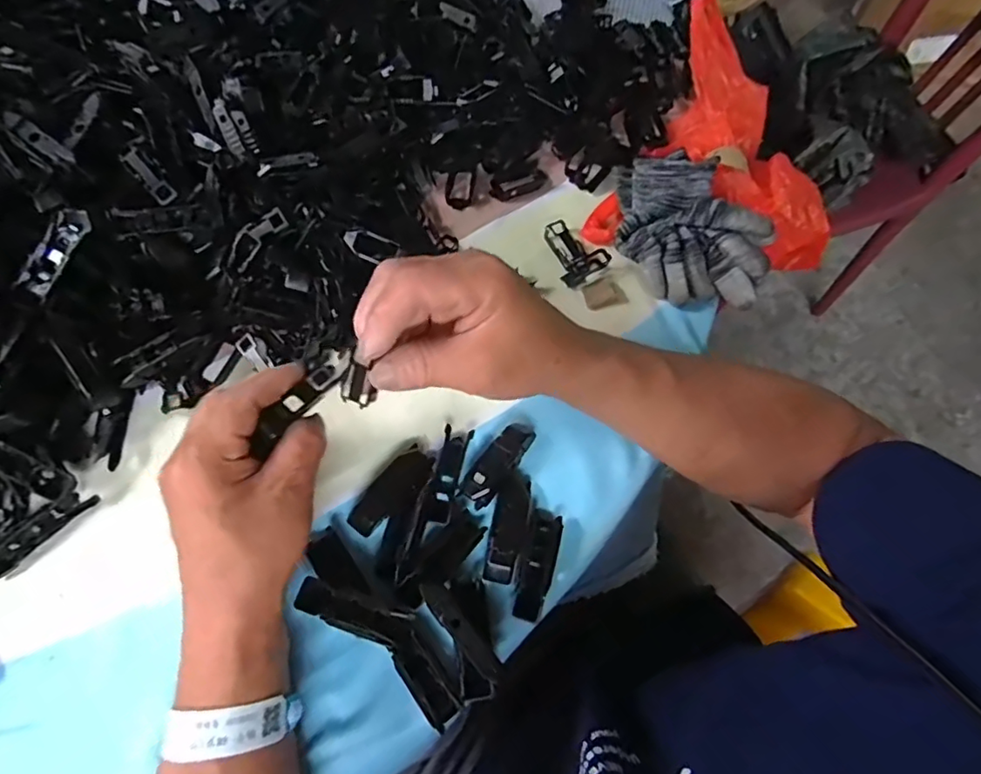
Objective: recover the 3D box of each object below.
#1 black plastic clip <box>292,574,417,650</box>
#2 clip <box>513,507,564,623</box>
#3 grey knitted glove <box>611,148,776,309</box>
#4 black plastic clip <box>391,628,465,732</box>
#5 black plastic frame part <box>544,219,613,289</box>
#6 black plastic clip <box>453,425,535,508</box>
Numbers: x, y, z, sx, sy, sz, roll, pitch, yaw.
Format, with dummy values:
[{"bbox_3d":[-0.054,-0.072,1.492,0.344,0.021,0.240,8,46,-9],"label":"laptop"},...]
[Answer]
[{"bbox_3d":[-0.079,0.131,0.323,0.067,0.005,0.021,24,67,-8],"label":"black plastic clip"},{"bbox_3d":[0.030,0.112,0.355,0.021,0.011,0.068,18,67,5],"label":"clip"},{"bbox_3d":[0.155,-0.125,0.427,0.108,0.046,0.127,1,66,-3],"label":"grey knitted glove"},{"bbox_3d":[-0.037,0.170,0.322,0.021,0.008,0.051,-33,72,-16],"label":"black plastic clip"},{"bbox_3d":[0.064,-0.111,0.441,0.040,0.016,0.054,-35,73,-16],"label":"black plastic frame part"},{"bbox_3d":[0.005,0.050,0.377,0.025,0.015,0.065,35,69,11],"label":"black plastic clip"}]

